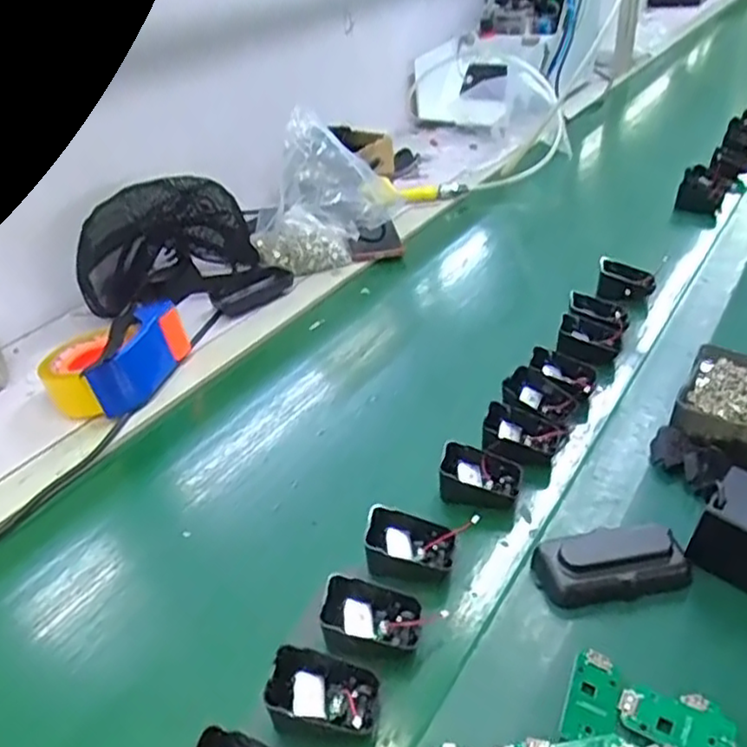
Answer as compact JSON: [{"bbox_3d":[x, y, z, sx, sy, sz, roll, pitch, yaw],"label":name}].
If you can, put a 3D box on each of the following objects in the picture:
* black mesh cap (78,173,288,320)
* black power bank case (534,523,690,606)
[{"bbox_3d":[-0.262,-0.173,0.900,0.239,0.139,0.185,-17,37,-16],"label":"black mesh cap"},{"bbox_3d":[0.173,0.140,0.497,0.105,0.029,0.051,-8,35,-3],"label":"black power bank case"}]

